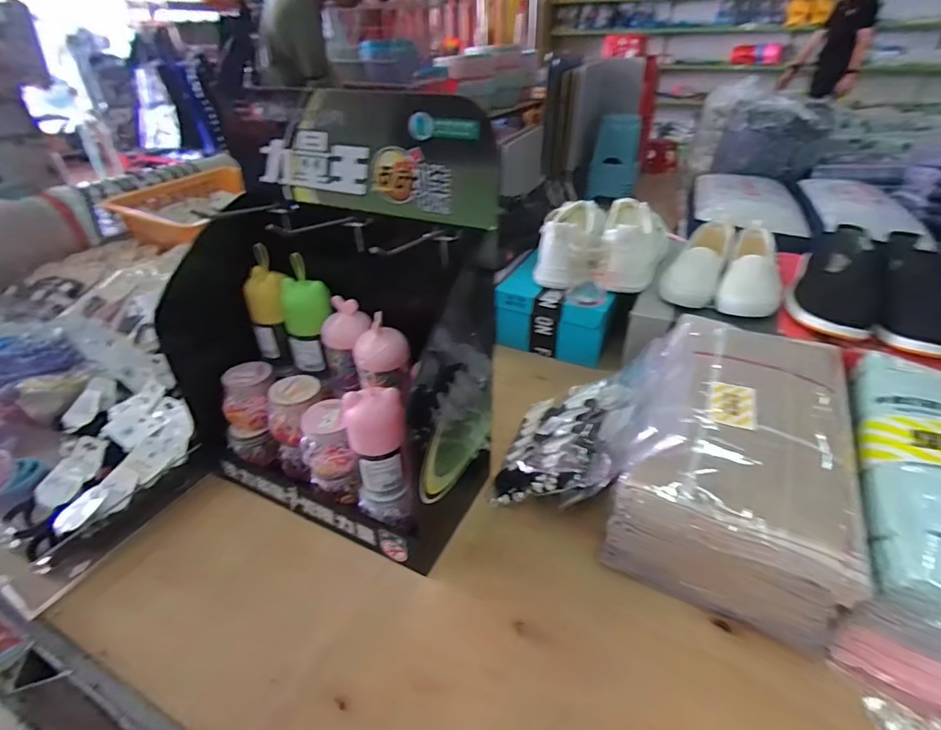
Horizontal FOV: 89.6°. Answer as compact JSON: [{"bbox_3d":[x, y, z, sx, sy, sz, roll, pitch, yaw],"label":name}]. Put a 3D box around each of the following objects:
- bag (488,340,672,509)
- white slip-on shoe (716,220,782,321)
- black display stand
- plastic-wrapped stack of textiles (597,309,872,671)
[{"bbox_3d":[0.129,0.065,0.550,0.156,0.125,0.211,13,37,19],"label":"bag"},{"bbox_3d":[0.433,-0.147,0.719,0.076,0.060,0.219,18,39,25],"label":"white slip-on shoe"},{"bbox_3d":[-0.151,-0.037,0.470,0.320,0.377,0.165,16,39,23],"label":"black display stand"},{"bbox_3d":[0.280,0.084,0.493,0.185,0.120,0.313,17,39,24],"label":"plastic-wrapped stack of textiles"}]

